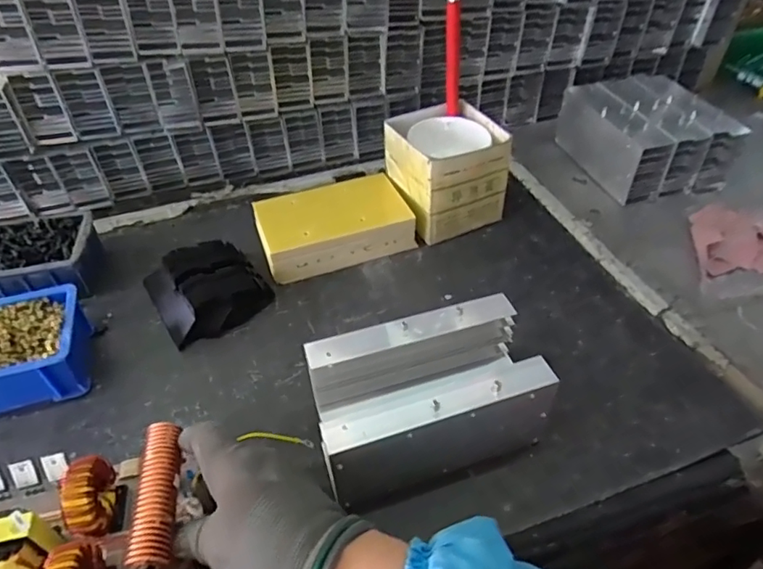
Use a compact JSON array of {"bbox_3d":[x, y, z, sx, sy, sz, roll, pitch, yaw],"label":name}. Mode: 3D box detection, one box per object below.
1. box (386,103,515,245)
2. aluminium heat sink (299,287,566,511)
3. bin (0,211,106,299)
[{"bbox_3d":[0.076,-0.139,0.651,0.122,0.110,0.129,-23,49,-20],"label":"box"},{"bbox_3d":[0.037,0.090,0.422,0.170,0.089,0.097,-13,46,-11],"label":"aluminium heat sink"},{"bbox_3d":[-0.389,-0.024,0.578,0.152,0.049,0.110,-8,45,-6],"label":"bin"}]

